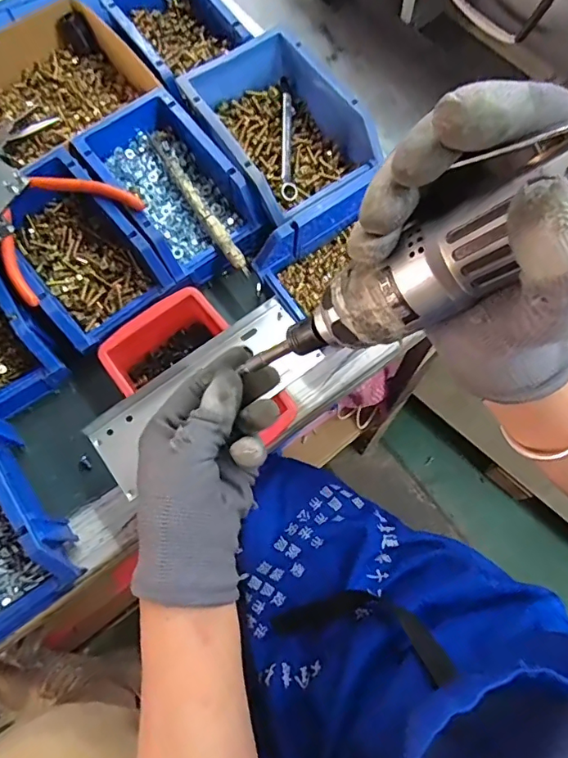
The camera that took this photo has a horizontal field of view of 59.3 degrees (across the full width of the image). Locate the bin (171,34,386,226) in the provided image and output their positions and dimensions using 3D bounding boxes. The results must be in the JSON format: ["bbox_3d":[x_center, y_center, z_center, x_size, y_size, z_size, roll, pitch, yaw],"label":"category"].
[{"bbox_3d":[-0.012,-0.244,0.475,0.121,0.059,0.194,-32,75,-9],"label":"bin"}]

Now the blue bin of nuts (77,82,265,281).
[{"bbox_3d":[-0.108,-0.180,0.463,0.099,0.062,0.180,-36,75,-10],"label":"blue bin of nuts"}]

